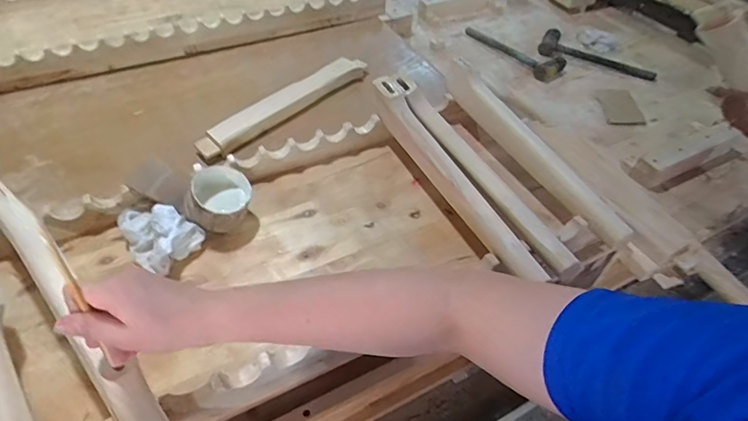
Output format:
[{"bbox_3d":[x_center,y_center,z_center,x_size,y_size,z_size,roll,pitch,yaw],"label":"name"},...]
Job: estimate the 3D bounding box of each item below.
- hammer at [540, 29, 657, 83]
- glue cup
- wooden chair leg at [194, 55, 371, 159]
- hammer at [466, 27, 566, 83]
[{"bbox_3d":[0.686,-0.488,1.383,0.348,0.082,0.080,13,49,10],"label":"hammer"},{"bbox_3d":[-0.220,-0.013,0.638,0.077,0.064,0.081,1,48,-1],"label":"glue cup"},{"bbox_3d":[-0.160,-0.210,0.869,0.057,0.050,0.397,36,56,27],"label":"wooden chair leg"},{"bbox_3d":[0.410,-0.483,1.331,0.077,0.057,0.331,-27,54,-24],"label":"hammer"}]

